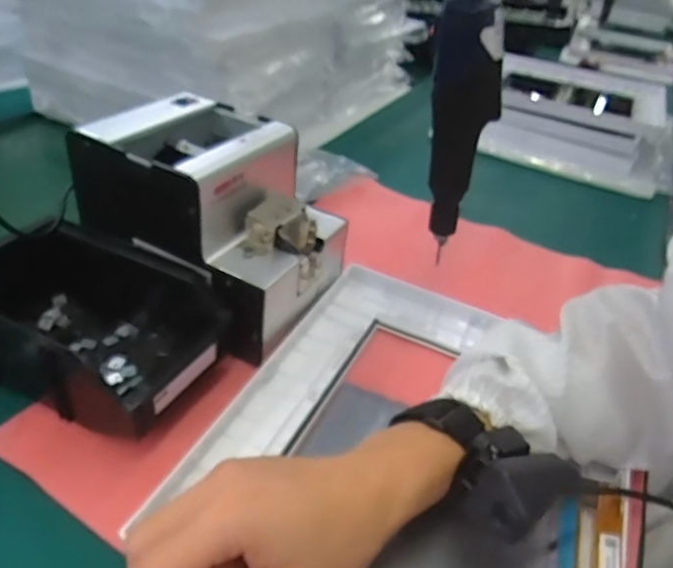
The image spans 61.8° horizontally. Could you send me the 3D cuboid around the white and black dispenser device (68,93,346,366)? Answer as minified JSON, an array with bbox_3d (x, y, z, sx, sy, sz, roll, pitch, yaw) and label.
[{"bbox_3d":[-0.094,-0.051,0.449,0.181,0.137,0.143,19,37,15],"label":"white and black dispenser device"}]

